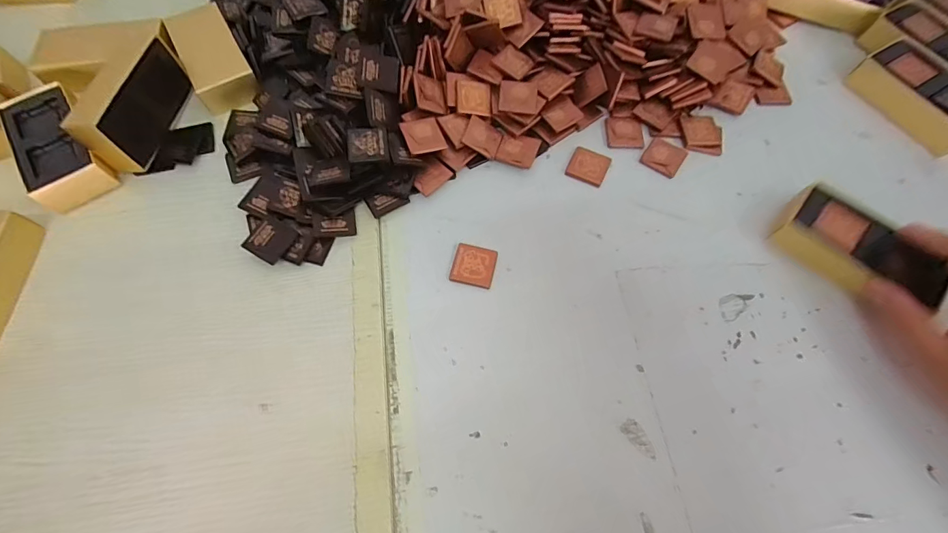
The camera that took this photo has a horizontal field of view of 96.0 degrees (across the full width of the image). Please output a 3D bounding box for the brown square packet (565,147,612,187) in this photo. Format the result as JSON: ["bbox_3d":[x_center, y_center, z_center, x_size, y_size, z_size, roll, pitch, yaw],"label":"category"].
[{"bbox_3d":[0.104,-0.092,0.388,0.034,0.004,0.036,24,69,8],"label":"brown square packet"}]

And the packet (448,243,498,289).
[{"bbox_3d":[0.000,-0.001,0.349,0.034,0.005,0.034,13,68,4],"label":"packet"}]

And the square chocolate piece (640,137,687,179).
[{"bbox_3d":[0.175,-0.102,0.392,0.033,0.004,0.034,33,70,12],"label":"square chocolate piece"}]

